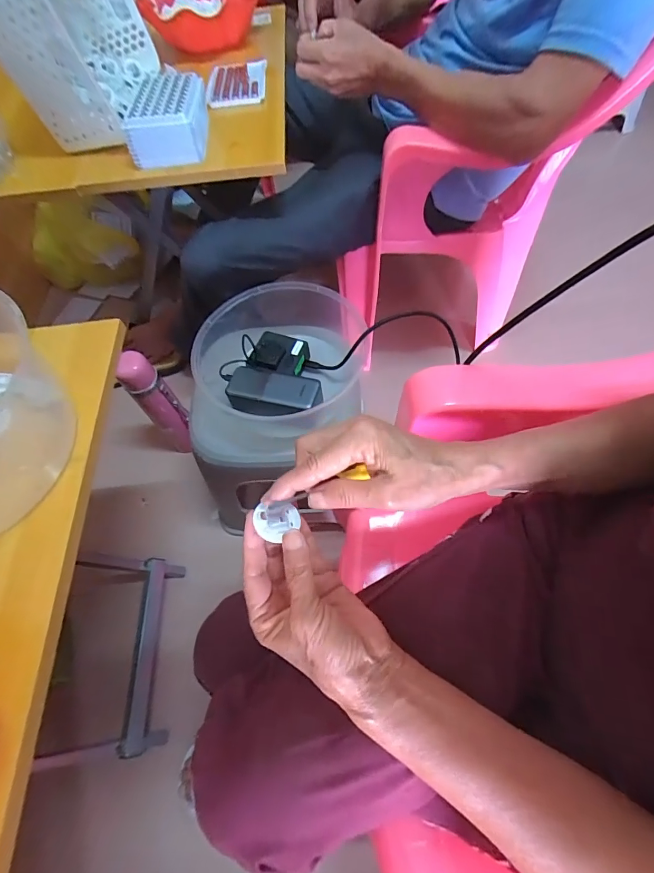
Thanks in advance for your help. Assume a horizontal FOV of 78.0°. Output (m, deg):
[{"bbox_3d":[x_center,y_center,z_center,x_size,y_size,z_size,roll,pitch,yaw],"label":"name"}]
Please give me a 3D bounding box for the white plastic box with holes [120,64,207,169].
[{"bbox_3d":[-0.220,-0.448,0.567,0.103,0.057,0.134,-6,61,1],"label":"white plastic box with holes"}]

